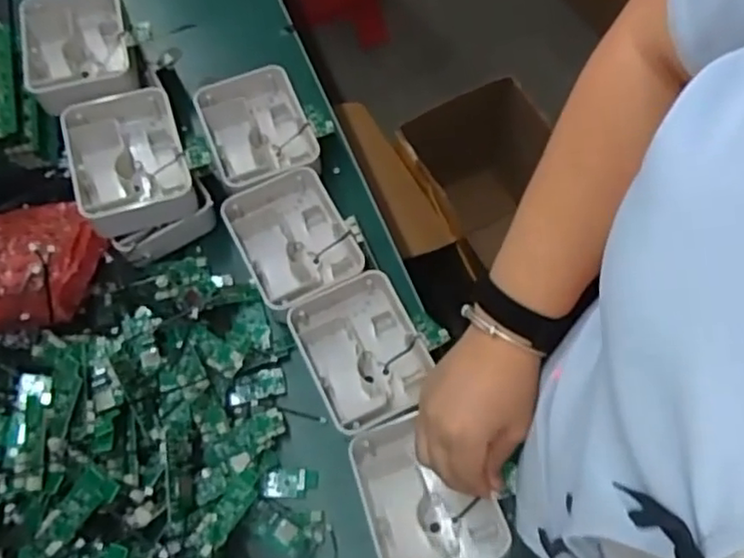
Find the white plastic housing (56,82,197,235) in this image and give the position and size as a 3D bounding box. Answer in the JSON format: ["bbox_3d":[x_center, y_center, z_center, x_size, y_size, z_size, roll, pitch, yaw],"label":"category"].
[{"bbox_3d":[-0.225,-0.111,0.620,0.098,0.045,0.130,-20,69,-6],"label":"white plastic housing"}]

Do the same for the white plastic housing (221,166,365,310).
[{"bbox_3d":[-0.073,-0.039,0.640,0.105,0.034,0.128,-25,70,-8],"label":"white plastic housing"}]

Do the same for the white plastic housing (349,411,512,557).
[{"bbox_3d":[0.043,0.172,0.531,0.099,0.053,0.125,-17,69,-5],"label":"white plastic housing"}]

